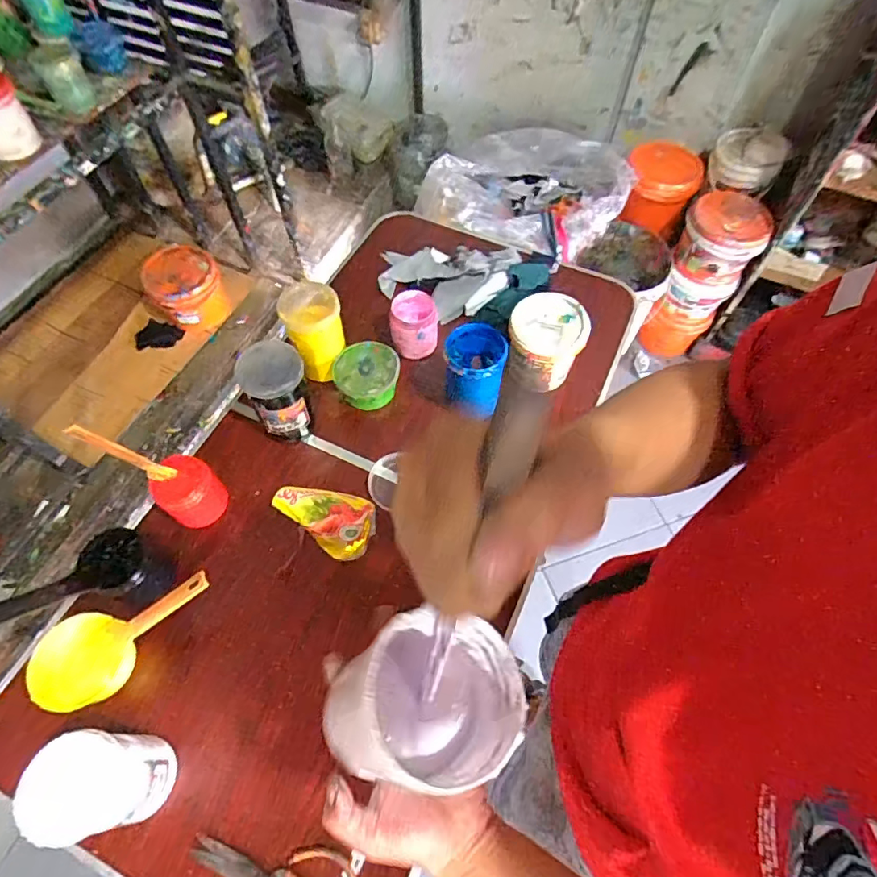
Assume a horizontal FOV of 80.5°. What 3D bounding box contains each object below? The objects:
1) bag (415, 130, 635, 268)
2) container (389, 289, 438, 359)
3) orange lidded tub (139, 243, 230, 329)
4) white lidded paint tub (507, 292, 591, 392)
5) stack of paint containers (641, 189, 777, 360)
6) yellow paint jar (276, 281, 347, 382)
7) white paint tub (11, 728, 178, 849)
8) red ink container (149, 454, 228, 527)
[{"bbox_3d":[0.240,-0.731,1.572,0.615,0.237,0.366,7,61,3],"label":"bag"},{"bbox_3d":[-0.044,-0.208,0.950,0.087,0.073,0.092,2,61,0],"label":"container"},{"bbox_3d":[-0.803,-0.479,1.662,0.210,0.192,0.216,0,61,-1],"label":"orange lidded tub"},{"bbox_3d":[0.183,-0.161,0.908,0.121,0.141,0.116,0,61,-1],"label":"white lidded paint tub"},{"bbox_3d":[0.798,-0.482,1.619,0.220,0.490,0.224,28,65,14],"label":"stack of paint containers"},{"bbox_3d":[-0.212,-0.186,0.901,0.094,0.143,0.094,0,61,-1],"label":"yellow paint jar"},{"bbox_3d":[-0.371,0.380,0.576,0.087,0.152,0.094,0,61,-1],"label":"white paint tub"},{"bbox_3d":[-0.365,0.079,0.763,0.084,0.075,0.080,0,61,-1],"label":"red ink container"}]

